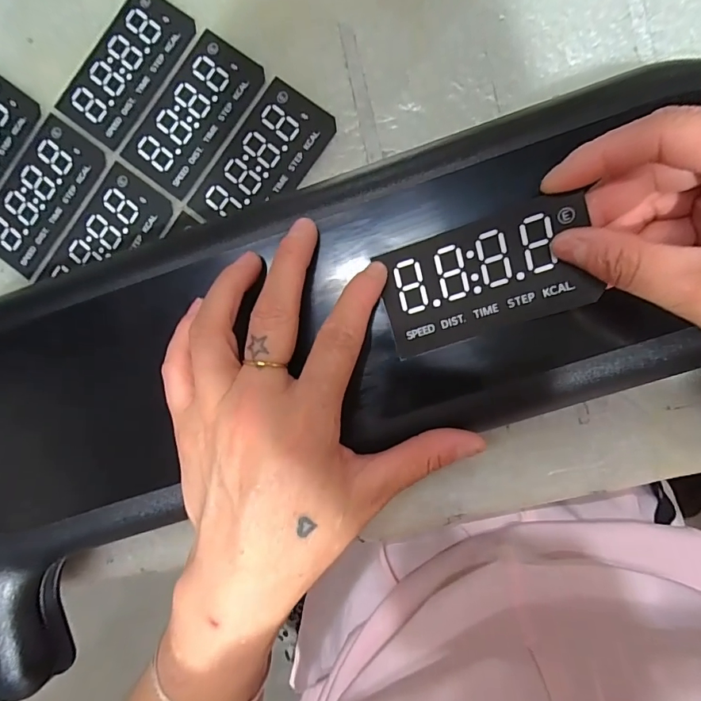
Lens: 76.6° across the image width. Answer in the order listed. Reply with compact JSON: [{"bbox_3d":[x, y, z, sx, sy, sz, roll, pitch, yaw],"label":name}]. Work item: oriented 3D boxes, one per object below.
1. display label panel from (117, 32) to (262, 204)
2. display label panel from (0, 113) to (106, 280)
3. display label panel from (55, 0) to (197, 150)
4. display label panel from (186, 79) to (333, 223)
[{"bbox_3d":[-0.093,-0.141,0.264,0.048,0.004,0.090,37,94,4],"label":"display label panel"},{"bbox_3d":[-0.193,-0.096,0.274,0.049,0.004,0.090,36,94,4],"label":"display label panel"},{"bbox_3d":[-0.136,-0.173,0.269,0.048,0.004,0.090,38,94,4],"label":"display label panel"},{"bbox_3d":[-0.052,-0.110,0.261,0.048,0.004,0.090,38,94,4],"label":"display label panel"}]

